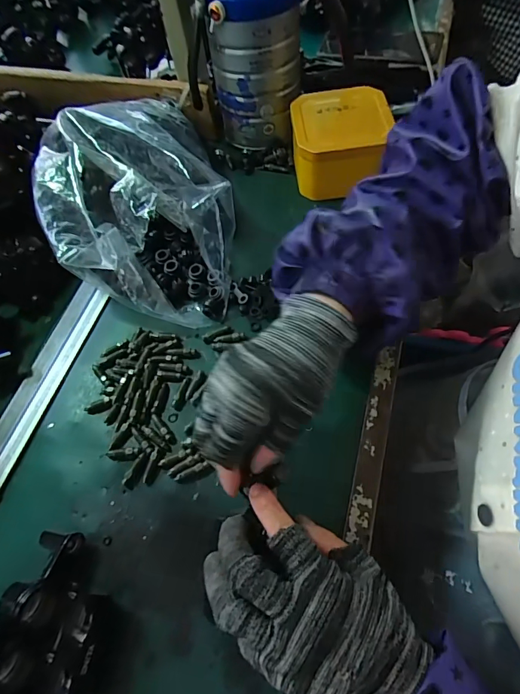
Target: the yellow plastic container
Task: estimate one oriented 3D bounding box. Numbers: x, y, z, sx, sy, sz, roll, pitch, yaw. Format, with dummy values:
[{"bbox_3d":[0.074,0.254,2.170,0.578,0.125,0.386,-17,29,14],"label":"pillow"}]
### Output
[{"bbox_3d":[0.085,-0.217,0.443,0.099,0.068,0.100,-2,61,3],"label":"yellow plastic container"}]

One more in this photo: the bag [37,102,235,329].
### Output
[{"bbox_3d":[-0.126,-0.147,0.413,0.177,0.079,0.273,-17,62,-5],"label":"bag"}]

